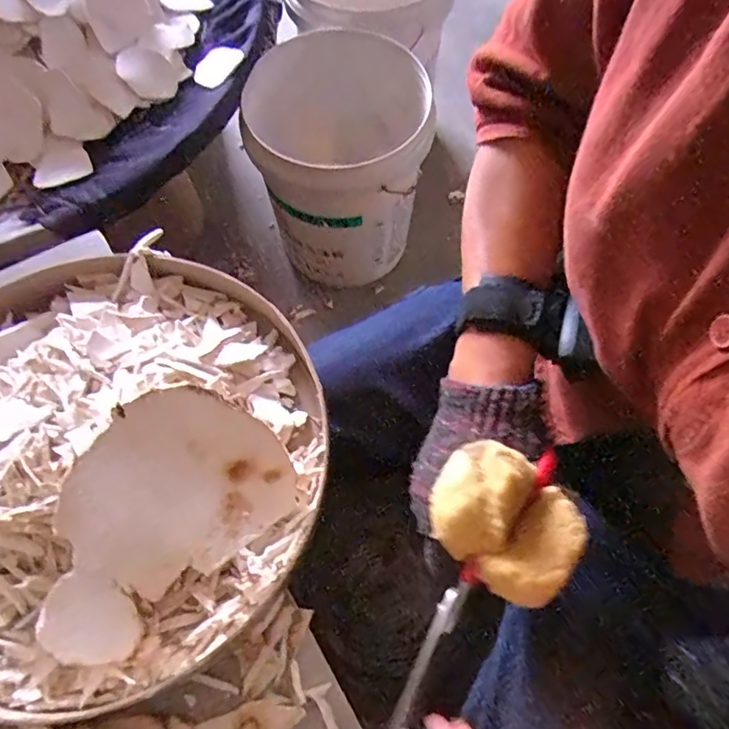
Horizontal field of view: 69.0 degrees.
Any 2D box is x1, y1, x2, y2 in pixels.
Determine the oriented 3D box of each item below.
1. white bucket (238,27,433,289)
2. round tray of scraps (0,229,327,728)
[{"bbox_3d":[-0.044,-0.322,0.892,0.266,0.325,0.260,0,68,-1],"label":"white bucket"},{"bbox_3d":[-0.178,0.052,0.353,0.293,0.064,0.294,-26,71,-11],"label":"round tray of scraps"}]

